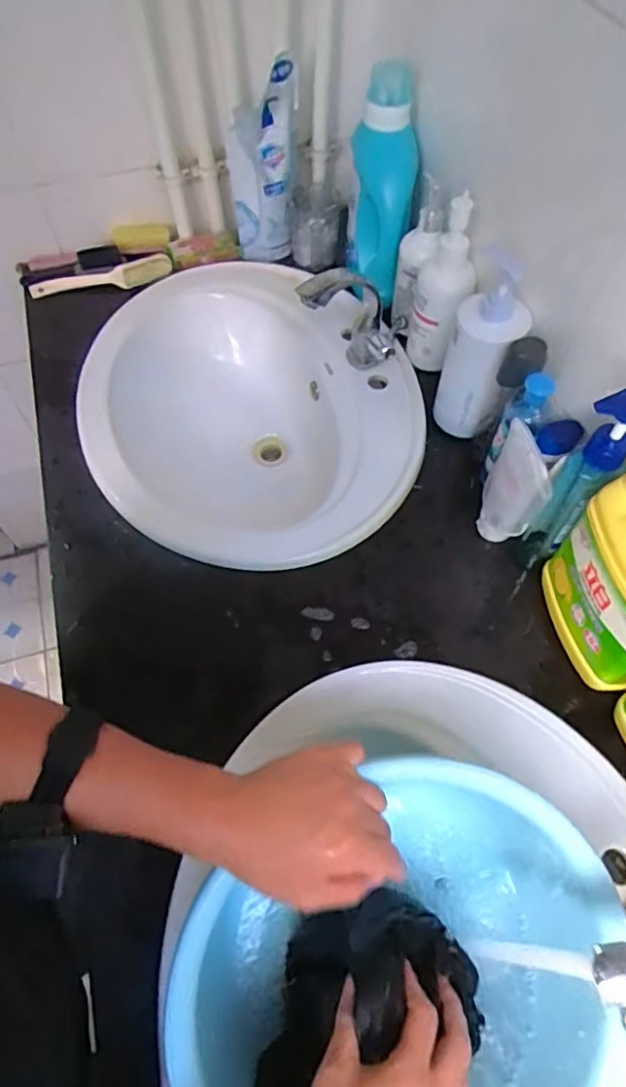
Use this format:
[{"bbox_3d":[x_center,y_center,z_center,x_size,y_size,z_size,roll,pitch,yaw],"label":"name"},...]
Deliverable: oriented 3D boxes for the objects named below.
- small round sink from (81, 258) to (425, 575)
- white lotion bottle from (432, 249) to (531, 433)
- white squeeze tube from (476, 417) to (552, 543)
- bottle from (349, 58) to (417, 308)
[{"bbox_3d":[-0.100,-0.164,0.862,0.414,0.175,0.533,-29,63,-16],"label":"small round sink"},{"bbox_3d":[0.194,-0.214,0.687,0.082,0.197,0.069,17,61,11],"label":"white lotion bottle"},{"bbox_3d":[0.213,-0.050,0.637,0.032,0.159,0.073,-28,63,-15],"label":"white squeeze tube"},{"bbox_3d":[0.092,-0.475,0.796,0.081,0.243,0.136,-4,59,-2],"label":"bottle"}]

